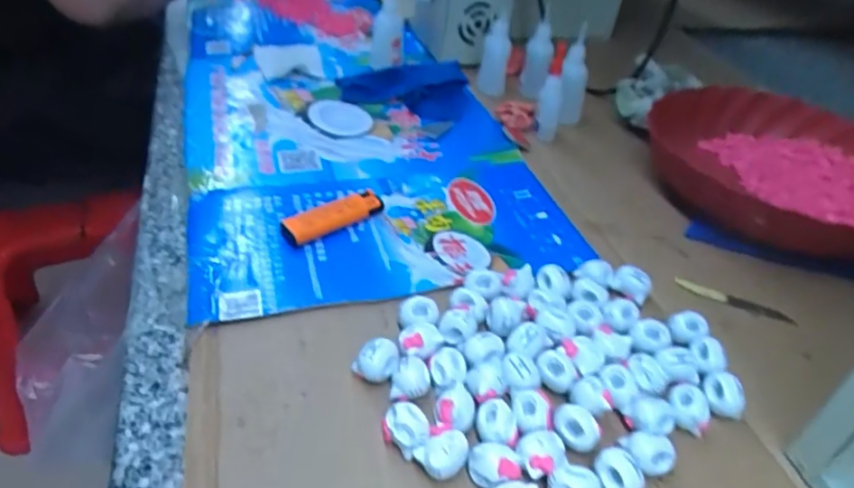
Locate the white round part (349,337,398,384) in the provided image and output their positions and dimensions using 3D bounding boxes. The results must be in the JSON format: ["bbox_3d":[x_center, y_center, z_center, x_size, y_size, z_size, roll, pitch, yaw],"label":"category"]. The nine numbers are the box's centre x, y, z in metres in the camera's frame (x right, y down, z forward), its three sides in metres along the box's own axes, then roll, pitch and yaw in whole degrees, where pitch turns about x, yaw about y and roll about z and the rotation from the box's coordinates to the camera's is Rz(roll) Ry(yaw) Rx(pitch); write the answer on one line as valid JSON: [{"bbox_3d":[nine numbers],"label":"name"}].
[{"bbox_3d":[-0.030,0.067,0.346,0.026,0.020,0.019,5,40,1],"label":"white round part"}]

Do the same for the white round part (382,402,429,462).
[{"bbox_3d":[-0.010,0.099,0.316,0.024,0.017,0.020,30,46,27],"label":"white round part"}]

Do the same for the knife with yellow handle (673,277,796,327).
[{"bbox_3d":[0.228,0.043,0.442,0.084,0.005,0.011,18,42,16],"label":"knife with yellow handle"}]

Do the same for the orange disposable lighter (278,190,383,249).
[{"bbox_3d":[-0.072,-0.019,0.456,0.080,0.017,0.023,-24,47,-30],"label":"orange disposable lighter"}]

